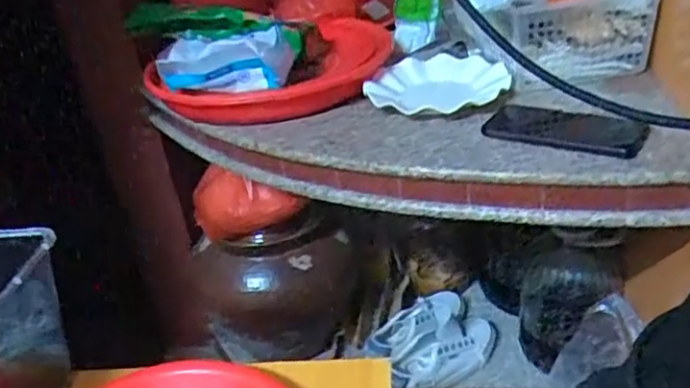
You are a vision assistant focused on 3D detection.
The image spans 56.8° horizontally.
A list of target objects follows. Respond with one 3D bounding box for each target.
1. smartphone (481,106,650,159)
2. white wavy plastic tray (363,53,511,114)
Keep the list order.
[{"bbox_3d":[0.245,-0.073,0.715,0.168,0.008,0.083,12,35,31],"label":"smartphone"},{"bbox_3d":[0.132,-0.148,0.844,0.165,0.033,0.179,11,34,29],"label":"white wavy plastic tray"}]

